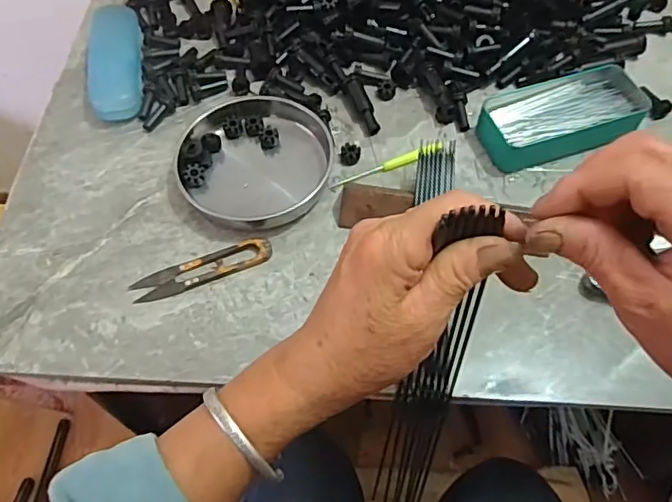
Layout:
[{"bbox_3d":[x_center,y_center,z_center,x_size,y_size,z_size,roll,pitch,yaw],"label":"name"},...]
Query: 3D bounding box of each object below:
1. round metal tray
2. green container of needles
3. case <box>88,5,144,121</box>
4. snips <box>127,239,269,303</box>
[{"bbox_3d":[-0.076,-0.083,0.534,0.138,0.033,0.138,0,59,0],"label":"round metal tray"},{"bbox_3d":[0.215,-0.133,0.558,0.161,0.031,0.088,-14,60,-8],"label":"green container of needles"},{"bbox_3d":[-0.225,-0.197,0.595,0.049,0.036,0.145,-9,60,-5],"label":"case"},{"bbox_3d":[-0.110,0.015,0.484,0.116,0.007,0.025,-18,61,-11],"label":"snips"}]

